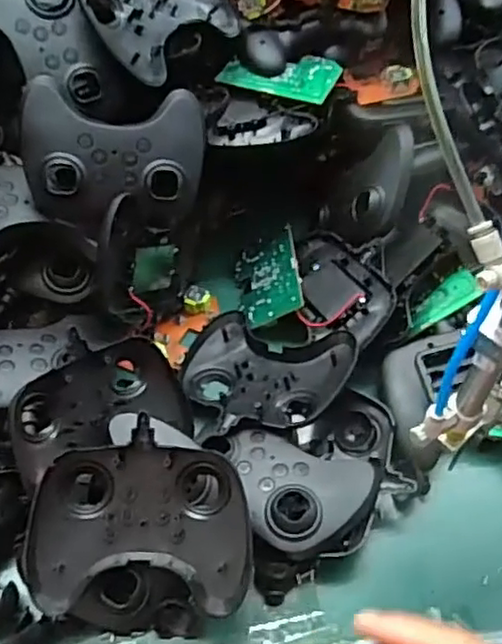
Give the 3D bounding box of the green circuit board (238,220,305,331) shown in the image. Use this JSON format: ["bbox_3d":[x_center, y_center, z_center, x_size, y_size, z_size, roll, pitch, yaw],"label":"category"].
[{"bbox_3d":[0.014,-0.035,0.527,0.054,0.007,0.082,-26,50,20],"label":"green circuit board"}]

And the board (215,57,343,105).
[{"bbox_3d":[0.023,-0.199,0.523,0.089,0.009,0.056,20,54,12],"label":"board"}]

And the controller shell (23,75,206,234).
[{"bbox_3d":[-0.093,-0.115,0.449,0.118,0.091,0.032,-6,10,-11],"label":"controller shell"}]

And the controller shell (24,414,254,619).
[{"bbox_3d":[-0.063,0.111,0.376,0.125,0.025,0.102,1,76,-1],"label":"controller shell"}]

